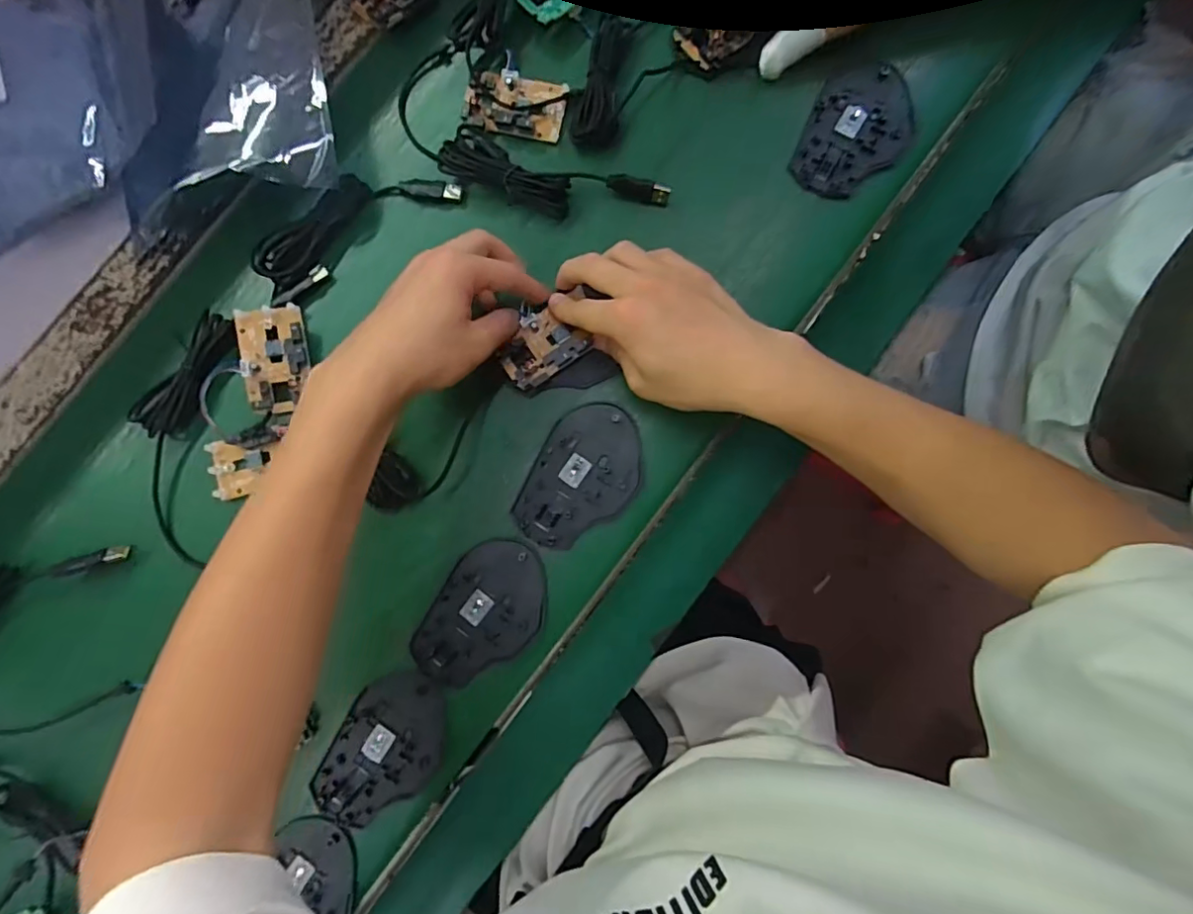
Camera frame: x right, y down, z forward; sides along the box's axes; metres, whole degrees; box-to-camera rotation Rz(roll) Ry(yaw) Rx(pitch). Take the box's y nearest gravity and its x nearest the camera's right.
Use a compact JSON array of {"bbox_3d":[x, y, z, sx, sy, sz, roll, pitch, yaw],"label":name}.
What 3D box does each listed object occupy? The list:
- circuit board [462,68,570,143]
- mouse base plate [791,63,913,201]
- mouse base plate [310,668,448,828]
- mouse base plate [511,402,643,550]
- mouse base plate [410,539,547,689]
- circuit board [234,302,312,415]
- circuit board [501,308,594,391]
[{"bbox_3d":[-0.061,-0.270,0.420,0.074,0.010,0.046,10,85,3],"label":"circuit board"},{"bbox_3d":[0.195,-0.244,0.412,0.072,0.008,0.112,23,86,4],"label":"mouse base plate"},{"bbox_3d":[-0.143,0.200,0.376,0.069,0.006,0.106,29,87,5],"label":"mouse base plate"},{"bbox_3d":[-0.009,0.015,0.396,0.073,0.006,0.108,26,86,4],"label":"mouse base plate"},{"bbox_3d":[-0.077,0.110,0.383,0.069,0.006,0.105,31,87,5],"label":"mouse base plate"},{"bbox_3d":[-0.234,-0.071,0.400,0.042,0.013,0.078,-10,84,1],"label":"circuit board"},{"bbox_3d":[-0.040,-0.080,0.400,0.061,0.009,0.043,-36,84,-1],"label":"circuit board"}]

